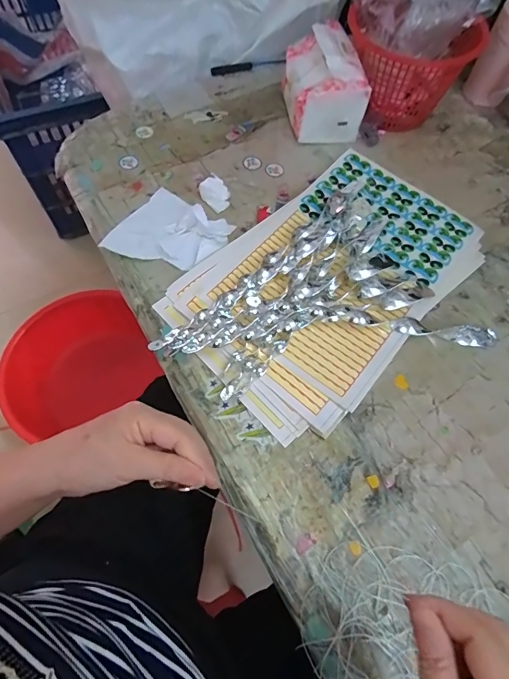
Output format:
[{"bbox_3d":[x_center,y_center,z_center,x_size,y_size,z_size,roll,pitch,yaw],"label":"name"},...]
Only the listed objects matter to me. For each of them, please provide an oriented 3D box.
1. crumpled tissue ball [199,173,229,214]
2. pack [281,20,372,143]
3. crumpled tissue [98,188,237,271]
[{"bbox_3d":[-0.052,-0.196,0.535,0.031,0.021,0.045,-29,69,-16],"label":"crumpled tissue ball"},{"bbox_3d":[0.101,-0.376,0.589,0.100,0.102,0.128,-4,64,-5],"label":"pack"},{"bbox_3d":[-0.107,-0.136,0.498,0.127,0.026,0.114,28,66,10],"label":"crumpled tissue"}]

